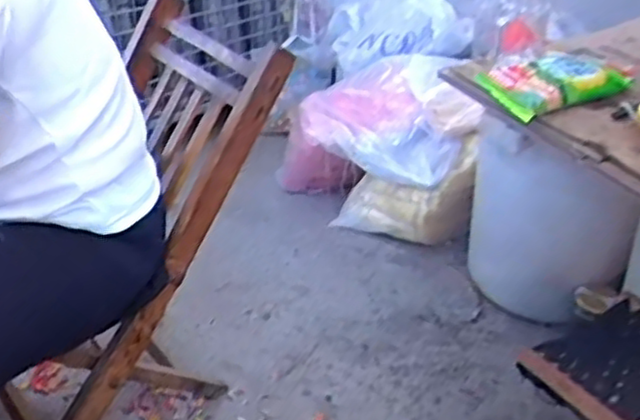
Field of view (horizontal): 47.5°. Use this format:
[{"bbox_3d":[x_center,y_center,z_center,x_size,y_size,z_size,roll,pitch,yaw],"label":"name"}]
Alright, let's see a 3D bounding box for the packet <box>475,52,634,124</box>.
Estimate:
[{"bbox_3d":[0.407,-0.221,1.222,0.266,0.047,0.125,-15,37,-22],"label":"packet"}]

